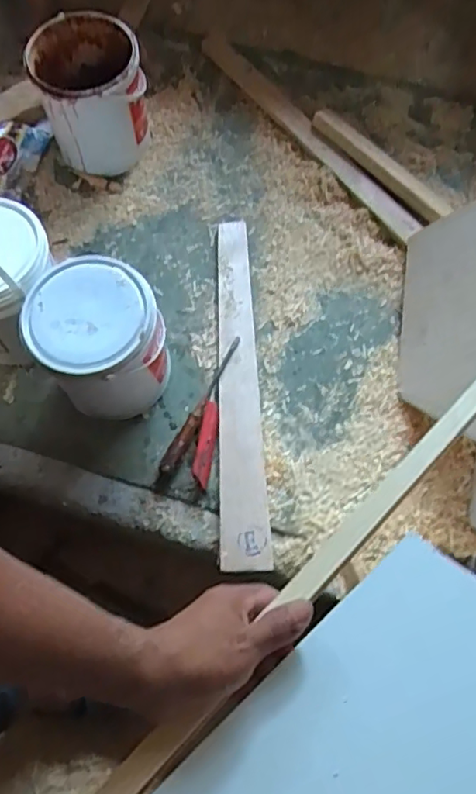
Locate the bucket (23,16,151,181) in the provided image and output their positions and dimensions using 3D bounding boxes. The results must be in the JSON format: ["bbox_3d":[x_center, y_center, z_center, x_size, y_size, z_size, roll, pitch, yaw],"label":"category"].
[{"bbox_3d":[-0.251,-0.527,1.057,0.172,0.192,0.172,0,66,1],"label":"bucket"}]

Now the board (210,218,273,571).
[{"bbox_3d":[-0.004,-0.027,0.957,0.071,0.013,0.579,-6,70,5],"label":"board"}]

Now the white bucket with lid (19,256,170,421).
[{"bbox_3d":[-0.196,-0.079,0.890,0.168,0.195,0.174,0,66,1],"label":"white bucket with lid"}]

